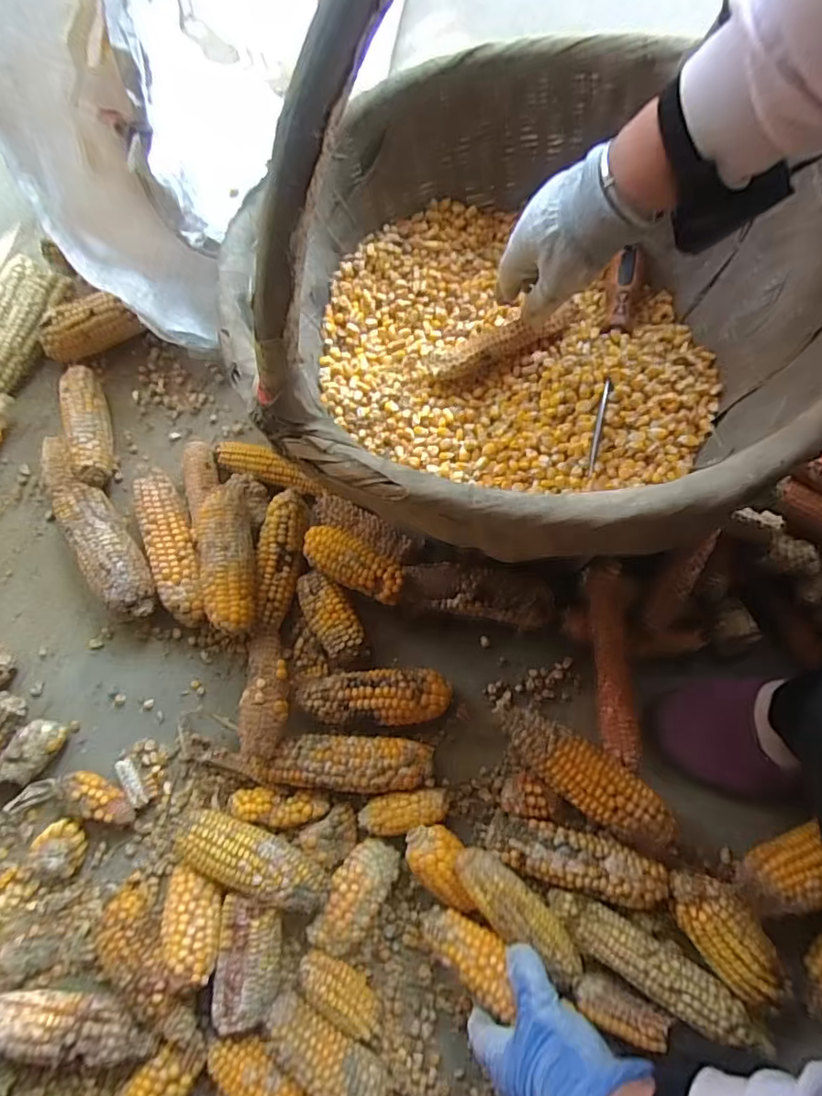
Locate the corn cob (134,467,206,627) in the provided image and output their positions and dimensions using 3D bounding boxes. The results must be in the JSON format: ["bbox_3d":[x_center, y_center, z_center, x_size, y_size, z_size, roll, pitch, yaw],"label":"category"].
[{"bbox_3d":[-0.227,-0.004,0.538,0.048,0.043,0.162,-21,76,-2],"label":"corn cob"}]

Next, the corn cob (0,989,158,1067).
[{"bbox_3d":[-0.272,0.372,0.436,0.148,0.042,0.035,-1,76,2],"label":"corn cob"}]

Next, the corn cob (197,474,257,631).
[{"bbox_3d":[-0.159,0.006,0.494,0.047,0.045,0.139,-9,76,1],"label":"corn cob"}]

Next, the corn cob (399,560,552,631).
[{"bbox_3d":[0.061,0.041,0.514,0.138,0.047,0.049,12,77,6],"label":"corn cob"}]

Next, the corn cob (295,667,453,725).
[{"bbox_3d":[-0.033,0.130,0.493,0.131,0.042,0.046,-1,76,3],"label":"corn cob"}]

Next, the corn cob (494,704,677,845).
[{"bbox_3d":[0.143,0.188,0.471,0.157,0.050,0.049,37,81,11],"label":"corn cob"}]

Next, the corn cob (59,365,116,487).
[{"bbox_3d":[-0.331,-0.123,0.577,0.038,0.039,0.129,-15,76,-1],"label":"corn cob"}]

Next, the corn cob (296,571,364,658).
[{"bbox_3d":[-0.075,0.063,0.516,0.039,0.034,0.085,-33,77,-5],"label":"corn cob"}]

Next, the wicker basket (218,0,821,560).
[{"bbox_3d":[0.072,-0.209,0.352,0.401,0.331,0.417,-1,76,3],"label":"wicker basket"}]

